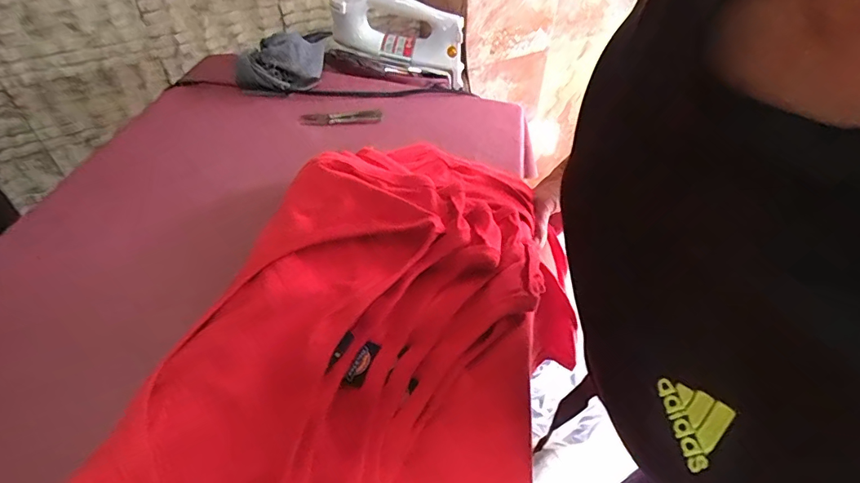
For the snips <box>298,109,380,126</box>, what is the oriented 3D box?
[{"bbox_3d":[-0.113,-0.157,0.595,0.102,0.014,0.021,-11,44,-10],"label":"snips"}]

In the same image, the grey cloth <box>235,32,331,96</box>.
[{"bbox_3d":[-0.195,-0.236,0.617,0.124,0.049,0.071,-19,46,-18],"label":"grey cloth"}]

